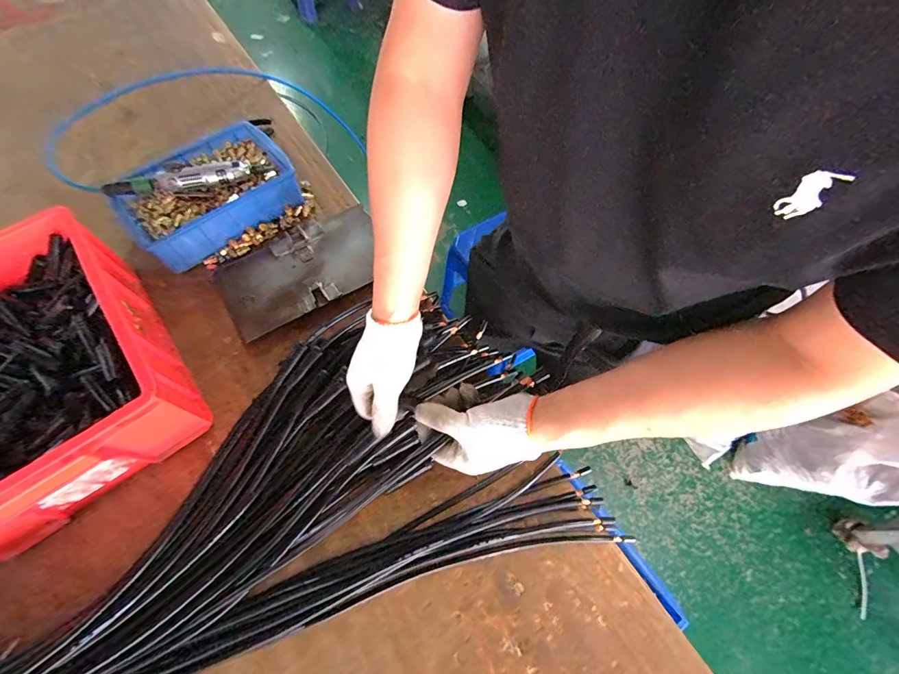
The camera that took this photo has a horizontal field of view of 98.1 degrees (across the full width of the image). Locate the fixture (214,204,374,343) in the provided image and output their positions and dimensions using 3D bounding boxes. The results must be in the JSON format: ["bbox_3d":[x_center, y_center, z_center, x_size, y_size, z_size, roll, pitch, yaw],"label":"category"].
[{"bbox_3d":[-0.262,-0.134,0.710,0.286,0.020,0.189,-30,66,-14],"label":"fixture"}]

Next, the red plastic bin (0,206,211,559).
[{"bbox_3d":[-0.598,0.057,0.561,0.313,0.152,0.422,-37,68,-16],"label":"red plastic bin"}]

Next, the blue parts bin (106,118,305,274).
[{"bbox_3d":[-0.456,-0.276,0.750,0.305,0.083,0.204,-41,69,-18],"label":"blue parts bin"}]

